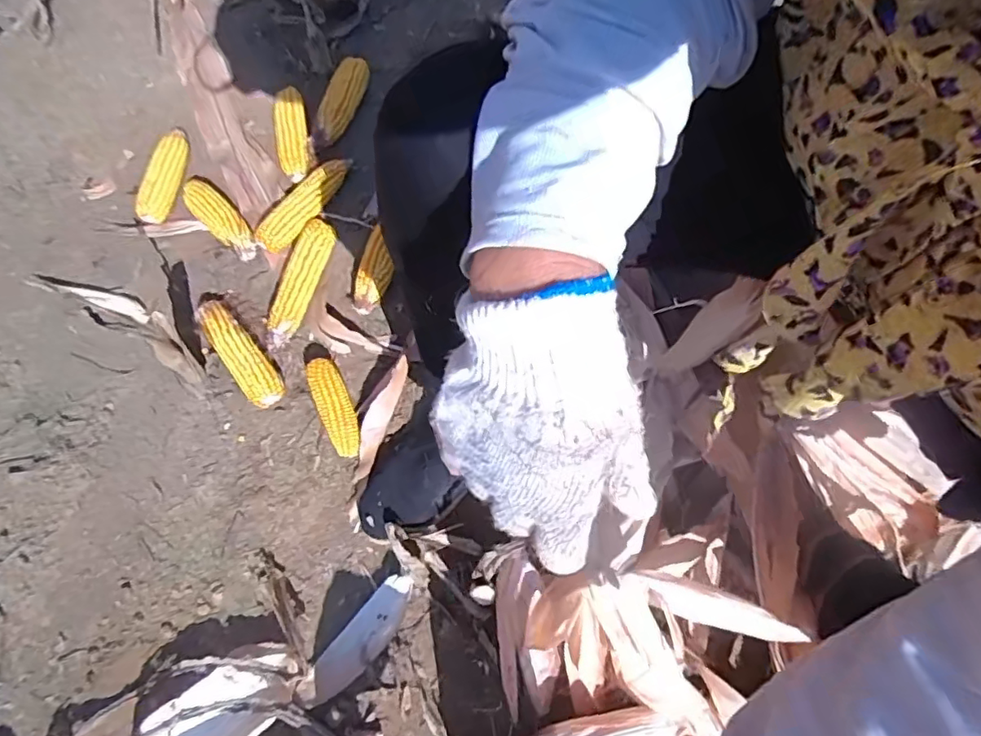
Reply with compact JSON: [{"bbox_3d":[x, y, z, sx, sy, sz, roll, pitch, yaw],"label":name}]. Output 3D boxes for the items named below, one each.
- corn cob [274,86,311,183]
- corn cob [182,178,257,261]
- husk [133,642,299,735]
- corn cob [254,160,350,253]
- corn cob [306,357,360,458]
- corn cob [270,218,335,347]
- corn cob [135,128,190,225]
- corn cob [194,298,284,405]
[{"bbox_3d":[-0.293,-0.351,0.879,0.046,0.050,0.156,-13,72,0],"label":"corn cob"},{"bbox_3d":[-0.376,-0.210,0.824,0.161,0.035,0.049,43,78,14],"label":"corn cob"},{"bbox_3d":[-0.299,0.378,0.626,0.202,0.058,0.088,-38,75,-10],"label":"husk"},{"bbox_3d":[-0.262,-0.234,0.834,0.047,0.041,0.172,31,77,13],"label":"corn cob"},{"bbox_3d":[-0.193,0.048,0.740,0.045,0.047,0.128,-23,73,-5],"label":"corn cob"},{"bbox_3d":[-0.255,-0.118,0.797,0.044,0.039,0.183,15,73,7],"label":"corn cob"},{"bbox_3d":[-0.464,-0.277,0.847,0.045,0.033,0.150,5,73,5],"label":"corn cob"},{"bbox_3d":[-0.324,-0.021,0.763,0.050,0.039,0.167,-38,75,-10],"label":"corn cob"}]

